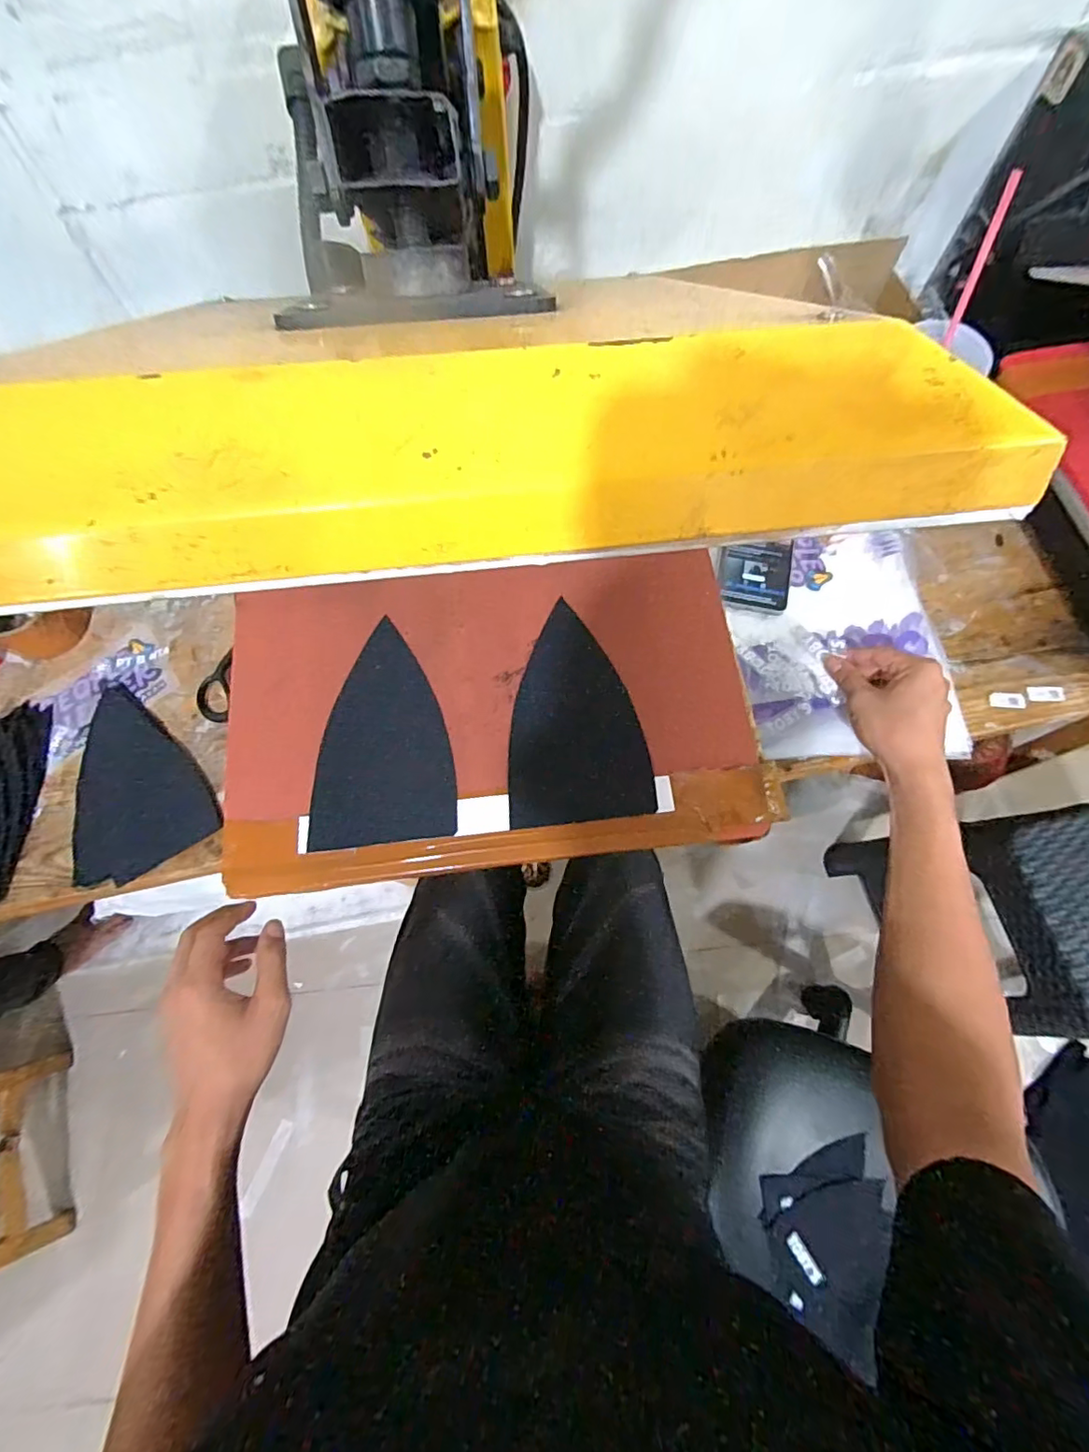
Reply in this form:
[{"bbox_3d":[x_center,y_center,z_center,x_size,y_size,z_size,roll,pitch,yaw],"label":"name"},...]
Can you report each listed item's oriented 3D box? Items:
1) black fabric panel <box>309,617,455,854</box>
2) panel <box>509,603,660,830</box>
[{"bbox_3d":[-0.120,0.005,0.410,0.097,0.009,0.159,-4,78,-11],"label":"black fabric panel"},{"bbox_3d":[0.019,-0.010,0.407,0.097,0.006,0.158,-7,74,0],"label":"panel"}]

